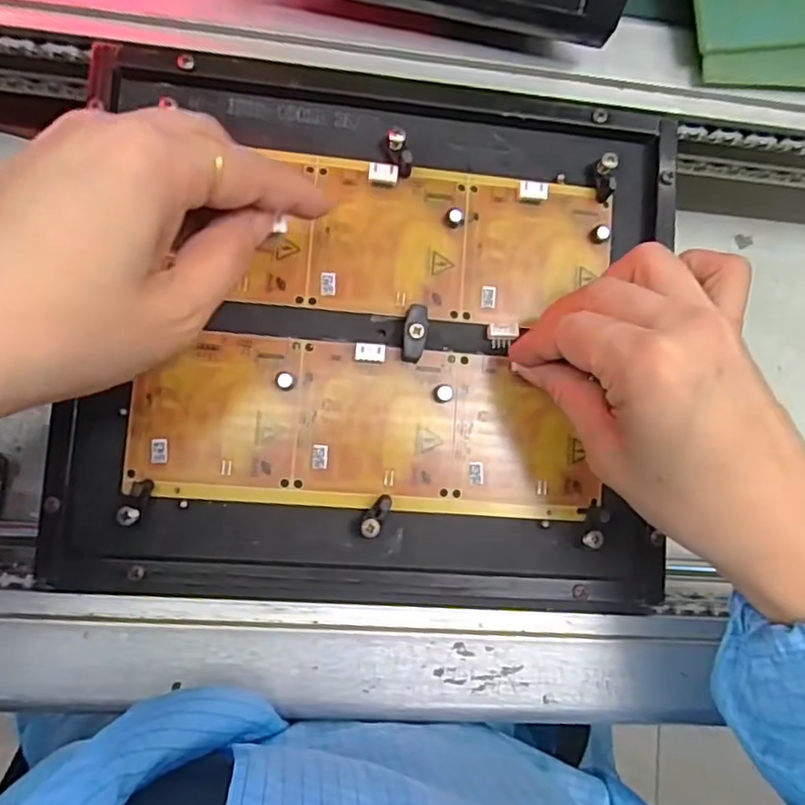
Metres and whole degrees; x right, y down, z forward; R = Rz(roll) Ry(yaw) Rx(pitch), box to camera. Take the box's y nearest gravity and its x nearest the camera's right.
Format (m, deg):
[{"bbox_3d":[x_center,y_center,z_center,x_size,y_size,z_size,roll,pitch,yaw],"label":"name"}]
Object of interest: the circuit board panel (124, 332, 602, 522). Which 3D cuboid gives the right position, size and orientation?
[{"bbox_3d":[-0.015,0.011,0.293,0.203,0.006,0.072,4,85,-5],"label":"circuit board panel"}]

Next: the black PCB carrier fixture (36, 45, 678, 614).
[{"bbox_3d":[-0.010,-0.030,0.292,0.258,0.018,0.233,4,85,-5],"label":"black PCB carrier fixture"}]

